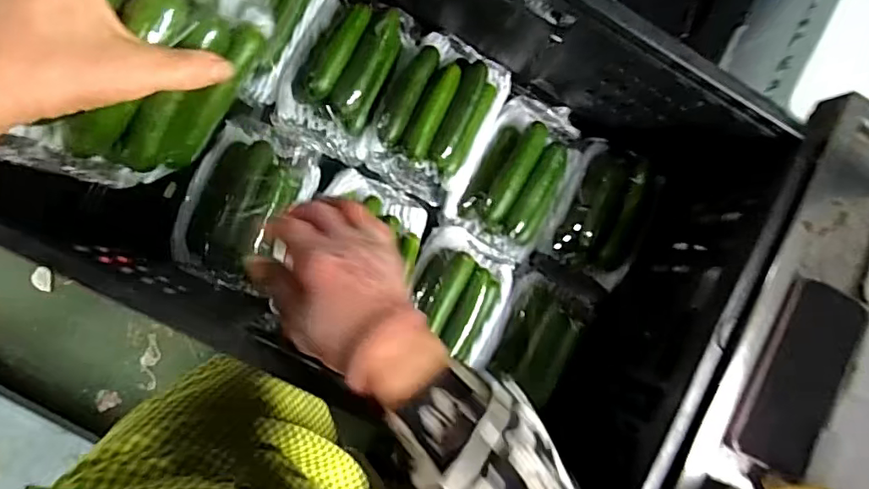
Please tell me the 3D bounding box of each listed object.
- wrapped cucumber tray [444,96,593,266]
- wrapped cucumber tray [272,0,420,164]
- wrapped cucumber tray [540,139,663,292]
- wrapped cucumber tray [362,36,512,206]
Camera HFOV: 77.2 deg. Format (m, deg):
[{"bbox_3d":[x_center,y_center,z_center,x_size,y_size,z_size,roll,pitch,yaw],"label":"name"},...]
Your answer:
[{"bbox_3d":[0.106,-0.082,0.615,0.124,0.046,0.186,31,83,-7],"label":"wrapped cucumber tray"},{"bbox_3d":[-0.095,-0.191,0.590,0.116,0.053,0.180,24,84,-8],"label":"wrapped cucumber tray"},{"bbox_3d":[0.199,-0.037,0.632,0.110,0.050,0.159,25,84,-8],"label":"wrapped cucumber tray"},{"bbox_3d":[0.005,-0.147,0.604,0.122,0.048,0.178,29,83,-7],"label":"wrapped cucumber tray"}]

